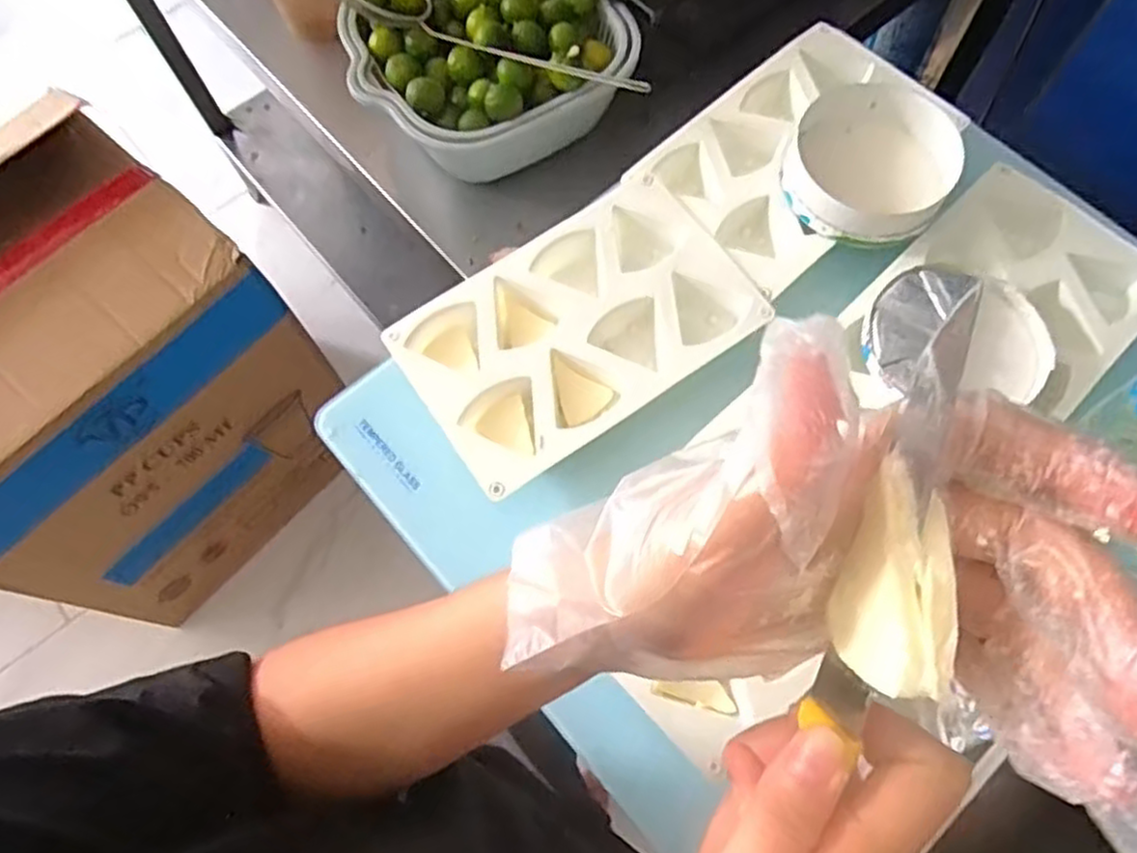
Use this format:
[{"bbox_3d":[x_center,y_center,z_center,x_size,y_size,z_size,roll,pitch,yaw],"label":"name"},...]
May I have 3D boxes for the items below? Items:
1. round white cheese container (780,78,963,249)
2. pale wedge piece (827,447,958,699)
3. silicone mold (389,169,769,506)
[{"bbox_3d":[0.211,-0.189,0.518,0.106,0.038,0.132,19,71,9],"label":"round white cheese container"},{"bbox_3d":[0.073,0.033,0.166,0.018,0.020,0.050,3,94,3],"label":"pale wedge piece"},{"bbox_3d":[0.006,-0.065,0.507,0.226,0.037,0.140,-35,72,-11],"label":"silicone mold"}]

